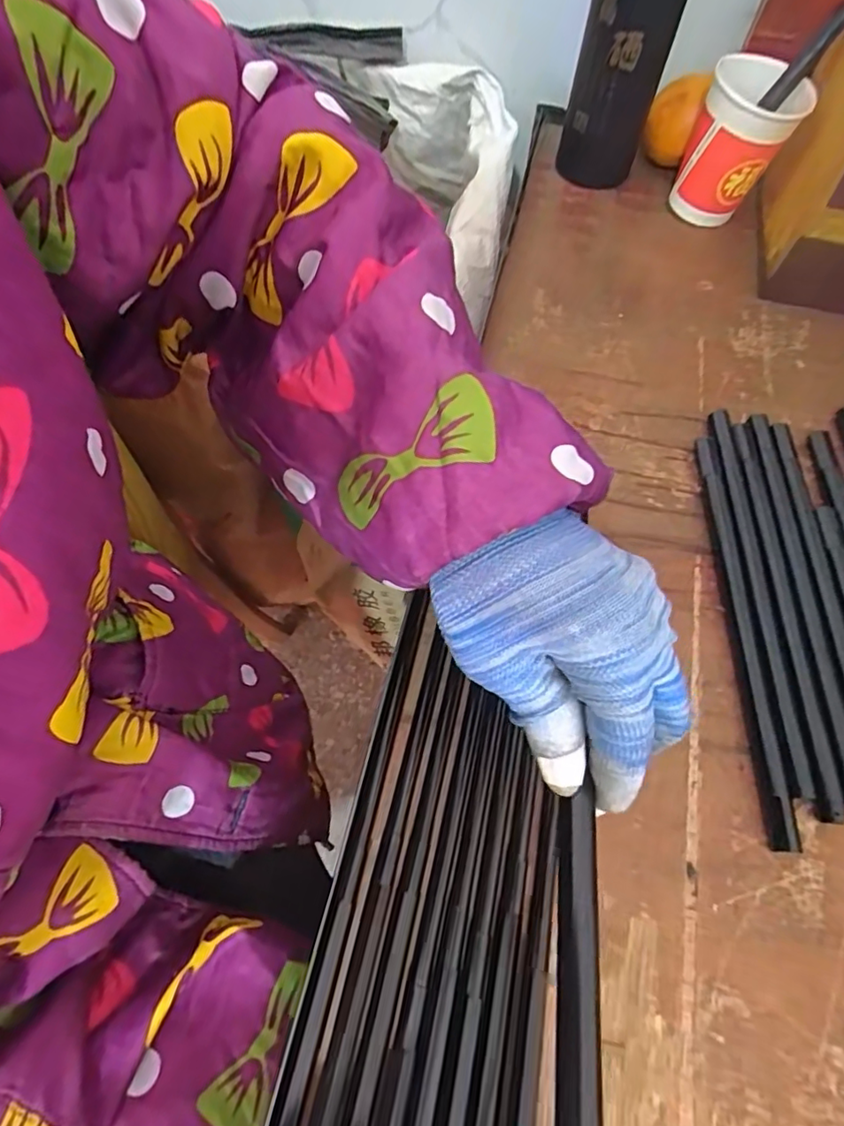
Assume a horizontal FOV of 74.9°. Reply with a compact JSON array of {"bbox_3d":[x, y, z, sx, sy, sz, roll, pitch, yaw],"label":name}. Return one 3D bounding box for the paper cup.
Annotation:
[{"bbox_3d":[0.247,-0.329,0.435,0.073,0.090,0.076,22,66,10],"label":"paper cup"}]

